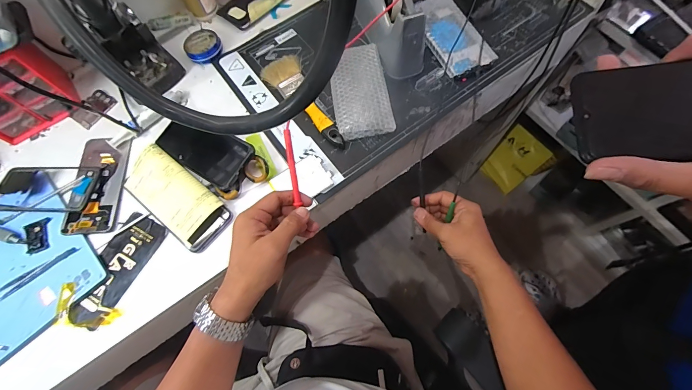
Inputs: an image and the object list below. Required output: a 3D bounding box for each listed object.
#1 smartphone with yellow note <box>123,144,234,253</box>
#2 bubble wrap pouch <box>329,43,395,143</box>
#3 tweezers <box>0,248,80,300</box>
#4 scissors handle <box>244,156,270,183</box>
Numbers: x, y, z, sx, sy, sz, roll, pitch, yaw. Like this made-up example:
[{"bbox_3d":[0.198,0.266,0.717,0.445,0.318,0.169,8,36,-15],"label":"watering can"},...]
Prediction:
[{"bbox_3d":[-0.246,0.002,0.450,0.163,0.023,0.081,34,79,14],"label":"smartphone with yellow note"},{"bbox_3d":[0.020,-0.169,0.504,0.085,0.020,0.165,-8,69,0],"label":"bubble wrap pouch"},{"bbox_3d":[-0.419,0.104,0.426,0.114,0.008,0.015,-32,71,-9],"label":"tweezers"},{"bbox_3d":[-0.132,-0.037,0.467,0.036,0.020,0.035,-26,70,-7],"label":"scissors handle"}]

